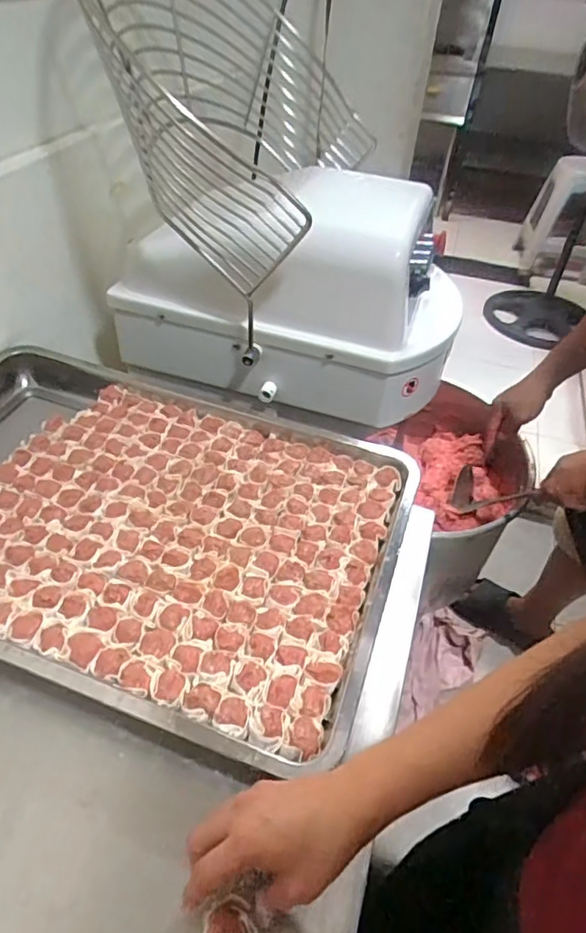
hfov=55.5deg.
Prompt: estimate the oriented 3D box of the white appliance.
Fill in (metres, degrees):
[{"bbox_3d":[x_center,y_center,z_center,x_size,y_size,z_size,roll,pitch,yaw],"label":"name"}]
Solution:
[{"bbox_3d":[-0.004,-0.304,0.913,0.500,0.283,0.360,10,45,6],"label":"white appliance"}]

